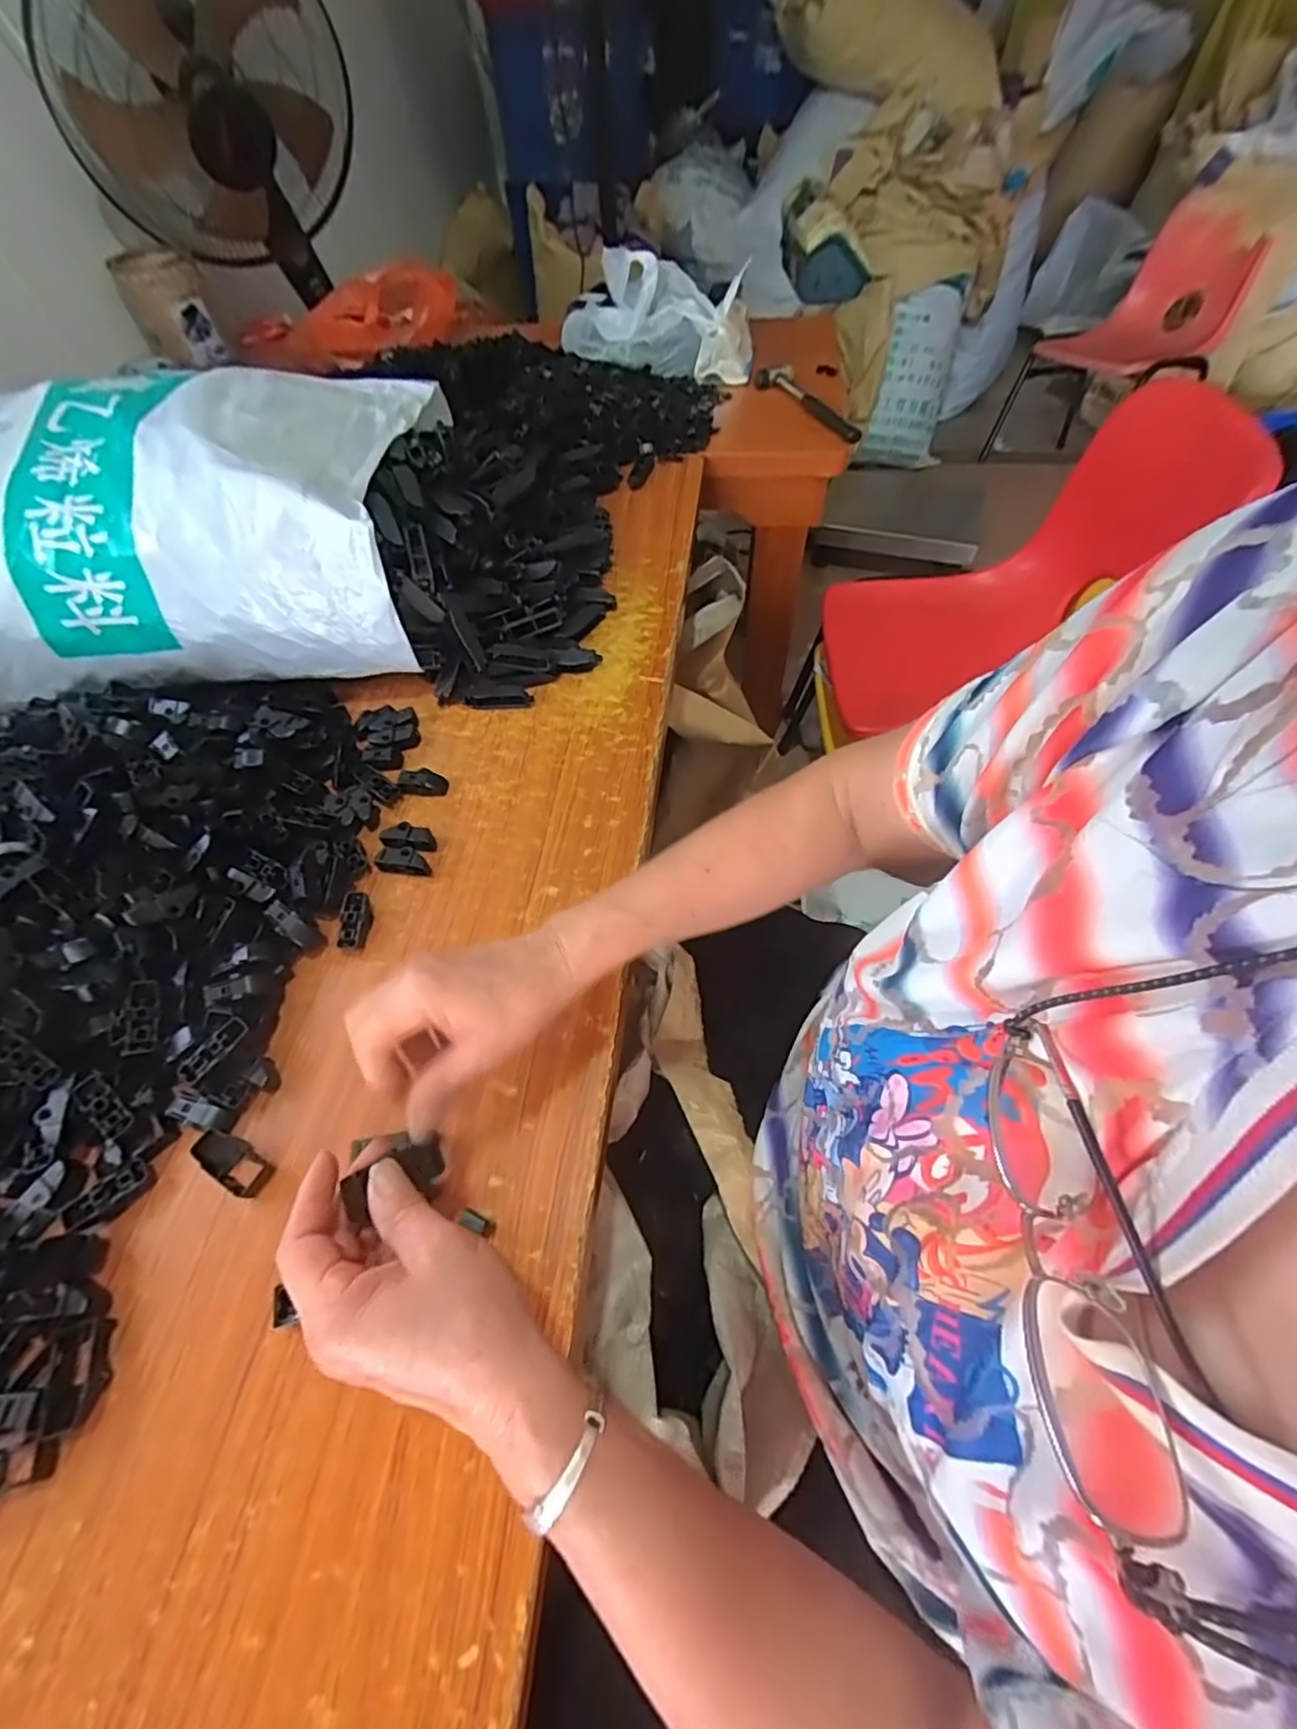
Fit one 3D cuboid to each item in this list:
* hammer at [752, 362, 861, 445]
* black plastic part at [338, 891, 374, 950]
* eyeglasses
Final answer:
[{"bbox_3d":[0.234,-0.669,0.893,0.046,0.030,0.243,-23,60,-11],"label":"hammer"},{"bbox_3d":[-0.233,0.044,0.490,0.022,0.012,0.045,-6,58,-1],"label":"black plastic part"},{"bbox_3d":[0.128,0.115,0.181,0.046,0.036,0.136,11,48,7],"label":"eyeglasses"}]

